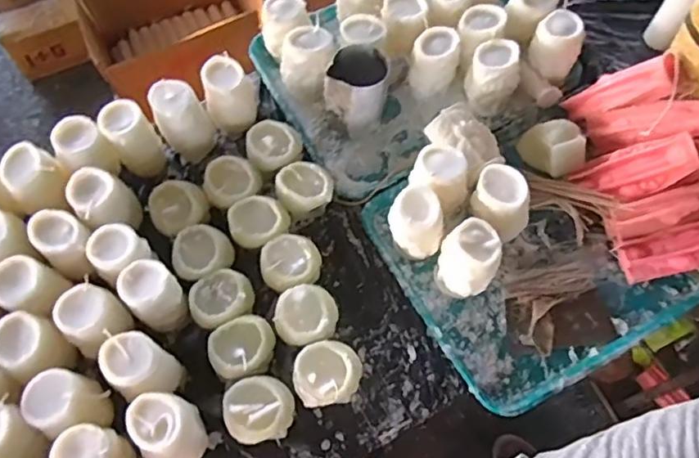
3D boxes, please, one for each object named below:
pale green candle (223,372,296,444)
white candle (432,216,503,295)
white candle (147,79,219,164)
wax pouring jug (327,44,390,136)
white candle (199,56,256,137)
[{"bbox_3d":[-0.104,0.210,0.676,0.076,0.061,0.071,-1,64,1],"label":"pale green candle"},{"bbox_3d":[0.148,0.038,0.732,0.067,0.085,0.075,22,67,12],"label":"white candle"},{"bbox_3d":[-0.237,-0.155,0.841,0.071,0.116,0.067,-24,66,-10],"label":"white candle"},{"bbox_3d":[0.012,-0.198,0.848,0.081,0.107,0.089,-1,64,1],"label":"wax pouring jug"},{"bbox_3d":[-0.174,-0.189,0.855,0.068,0.108,0.069,-11,64,-4],"label":"white candle"}]

